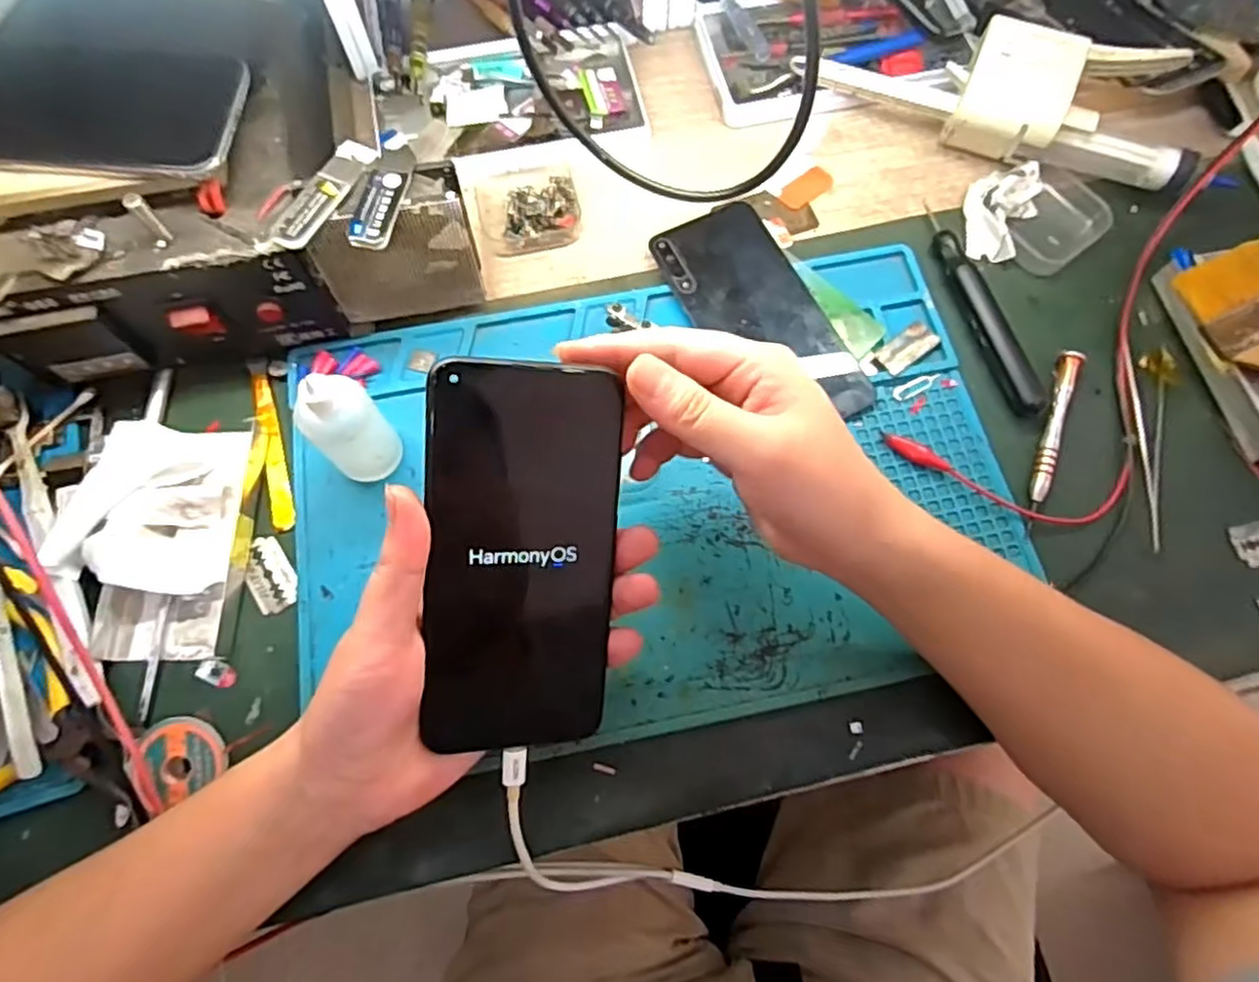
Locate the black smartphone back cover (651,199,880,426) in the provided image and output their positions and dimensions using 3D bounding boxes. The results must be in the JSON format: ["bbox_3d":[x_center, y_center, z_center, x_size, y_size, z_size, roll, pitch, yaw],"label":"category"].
[{"bbox_3d":[0.076,-0.103,0.404,0.070,0.007,0.153,-26,73,-9],"label":"black smartphone back cover"}]

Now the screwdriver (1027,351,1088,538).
[{"bbox_3d":[0.236,-0.029,0.382,0.013,0.007,0.113,21,72,6],"label":"screwdriver"}]

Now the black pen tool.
[{"bbox_3d":[0.205,-0.110,0.408,0.019,0.012,0.144,-15,72,-6],"label":"black pen tool"}]

